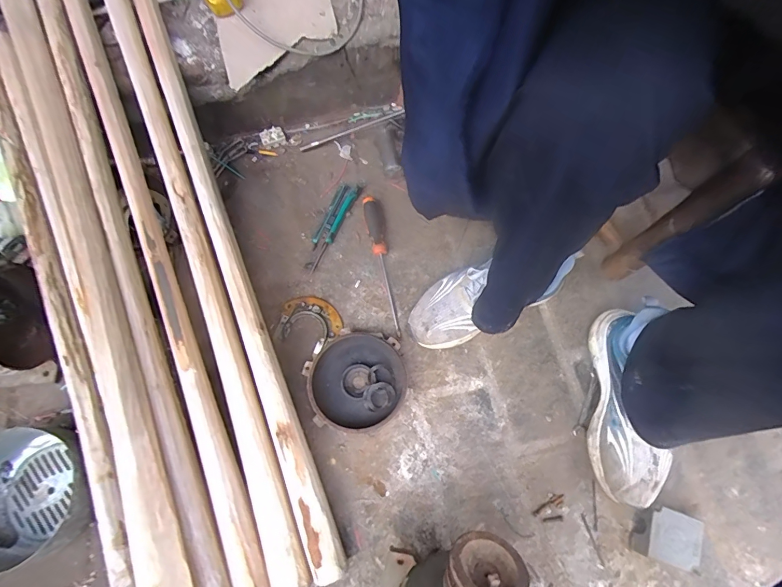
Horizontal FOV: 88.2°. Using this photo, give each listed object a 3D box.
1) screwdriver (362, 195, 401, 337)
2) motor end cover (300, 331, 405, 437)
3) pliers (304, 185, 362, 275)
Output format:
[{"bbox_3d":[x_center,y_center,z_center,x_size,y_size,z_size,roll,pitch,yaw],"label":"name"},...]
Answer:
[{"bbox_3d":[-0.014,-0.058,0.695,0.034,0.042,0.253,-10,72,-3],"label":"screwdriver"},{"bbox_3d":[-0.052,0.138,0.634,0.149,0.035,0.148,-13,72,-4],"label":"motor end cover"},{"bbox_3d":[-0.112,-0.123,0.729,0.037,0.027,0.180,25,74,8],"label":"pliers"}]

